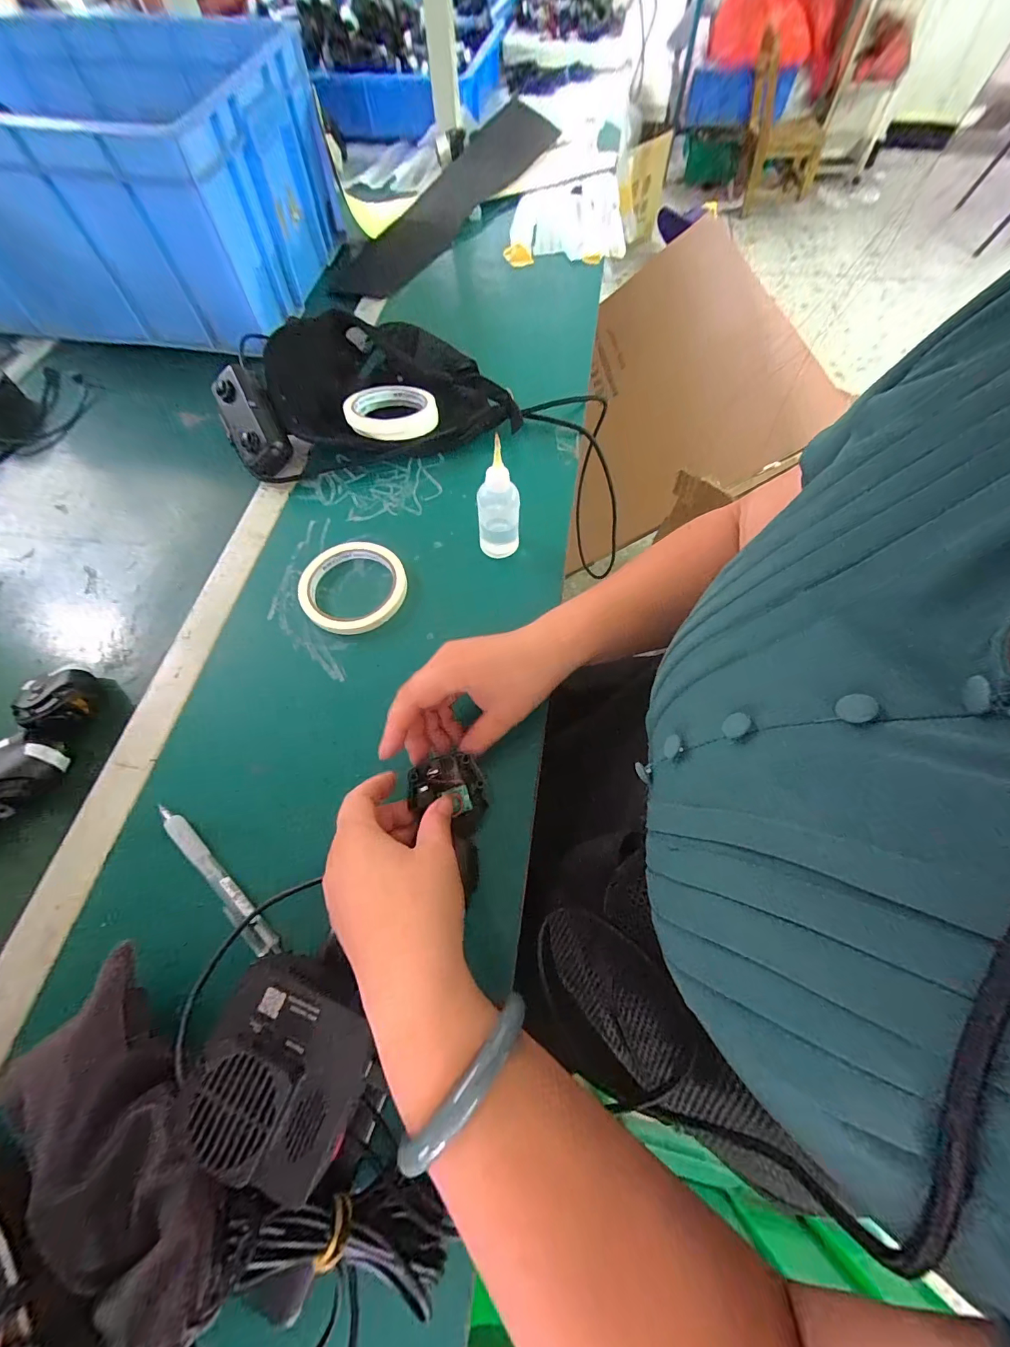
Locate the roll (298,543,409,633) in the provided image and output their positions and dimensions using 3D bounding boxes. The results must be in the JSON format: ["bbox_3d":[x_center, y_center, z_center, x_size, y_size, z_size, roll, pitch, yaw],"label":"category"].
[{"bbox_3d":[-0.141,-0.082,0.401,0.095,0.016,0.093,-1,64,2],"label":"roll"}]

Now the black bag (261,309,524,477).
[{"bbox_3d":[-0.125,-0.322,0.486,0.258,0.077,0.155,-13,64,-4],"label":"black bag"}]

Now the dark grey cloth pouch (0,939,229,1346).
[{"bbox_3d":[-0.179,0.216,0.200,0.059,0.035,0.150,-42,70,-16],"label":"dark grey cloth pouch"}]

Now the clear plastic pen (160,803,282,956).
[{"bbox_3d":[-0.200,0.141,0.299,0.133,0.008,0.013,39,72,19],"label":"clear plastic pen"}]

